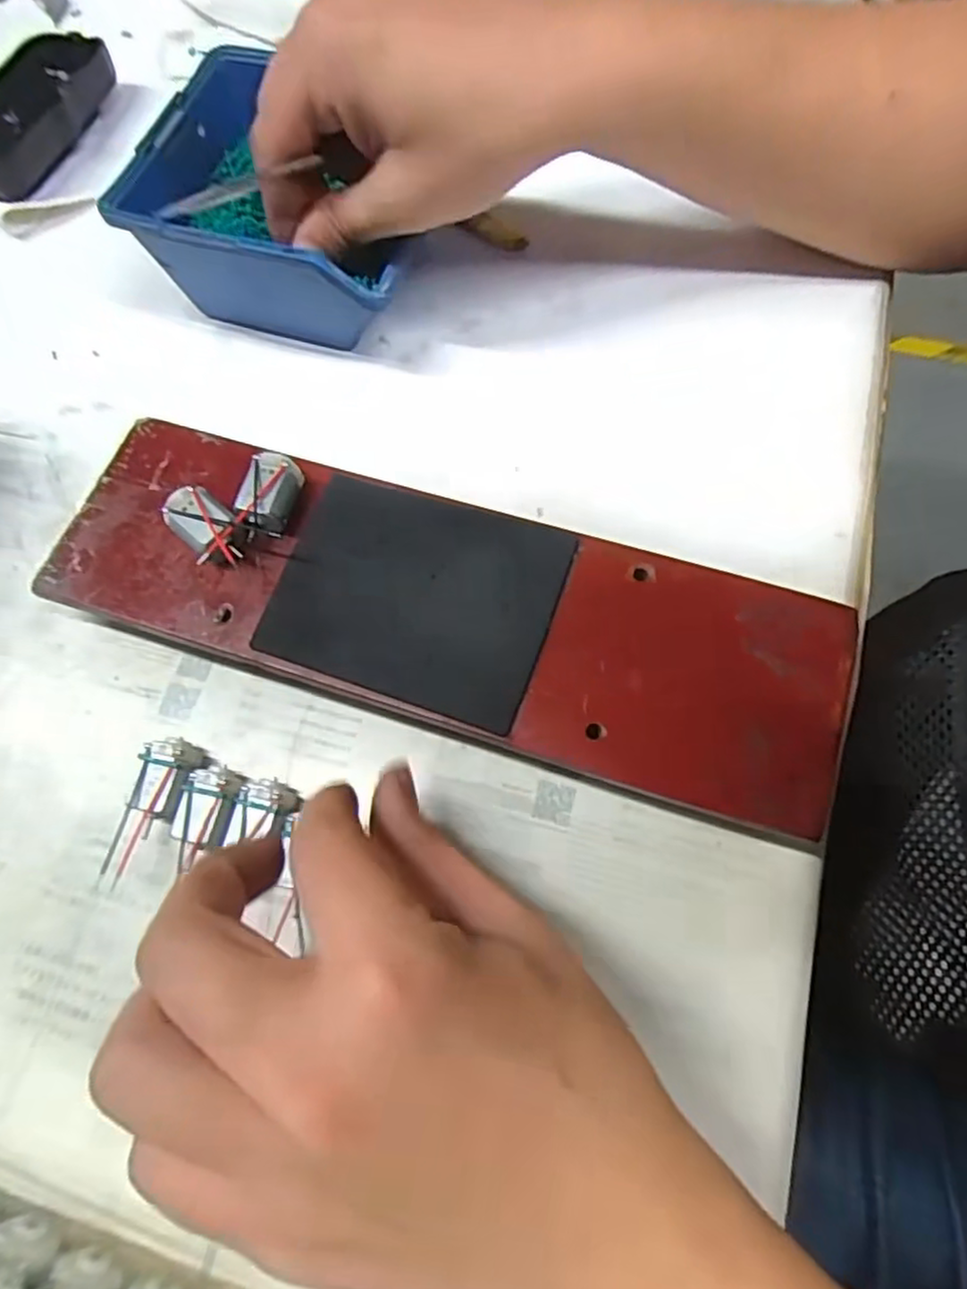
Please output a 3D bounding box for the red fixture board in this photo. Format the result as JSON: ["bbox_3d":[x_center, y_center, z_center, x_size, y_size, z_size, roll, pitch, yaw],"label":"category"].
[{"bbox_3d":[-0.020,-0.013,0.254,0.286,0.040,0.080,17,72,8],"label":"red fixture board"}]

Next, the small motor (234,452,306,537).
[{"bbox_3d":[-0.079,-0.056,0.259,0.018,0.016,0.028,12,71,6],"label":"small motor"}]

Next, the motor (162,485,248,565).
[{"bbox_3d":[-0.101,-0.042,0.255,0.020,0.019,0.037,-41,74,-12],"label":"motor"}]

